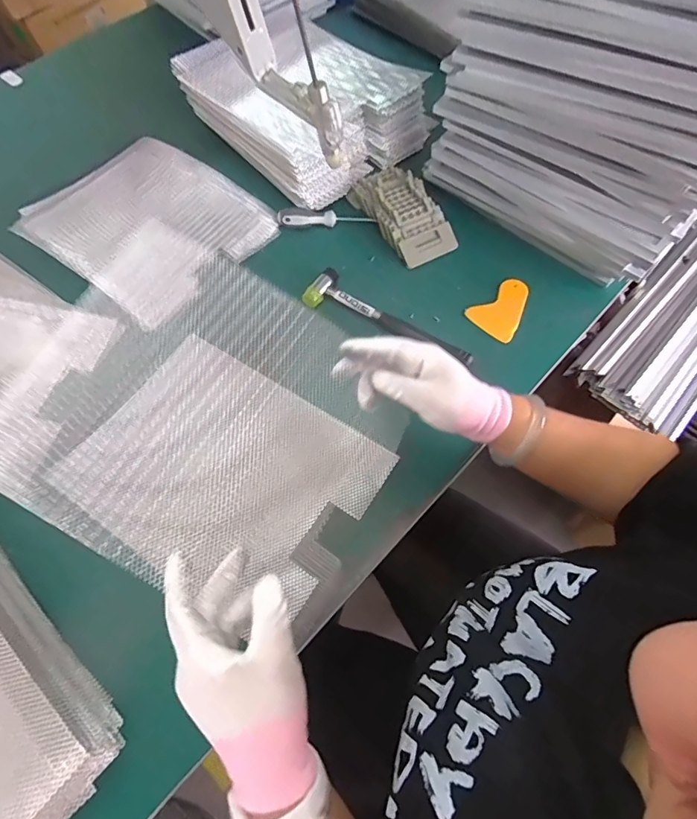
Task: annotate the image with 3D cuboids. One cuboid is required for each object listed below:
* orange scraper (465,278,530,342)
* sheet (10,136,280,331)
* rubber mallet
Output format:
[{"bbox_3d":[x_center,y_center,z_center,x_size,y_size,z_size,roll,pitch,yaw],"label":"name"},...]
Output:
[{"bbox_3d":[0.220,-0.141,0.635,0.099,0.010,0.069,-40,68,-16],"label":"orange scraper"},{"bbox_3d":[-0.318,-0.299,0.705,0.356,0.024,0.272,36,71,18],"label":"sheet"},{"bbox_3d":[0.057,-0.125,0.619,0.240,0.023,0.058,24,67,14],"label":"rubber mallet"}]

